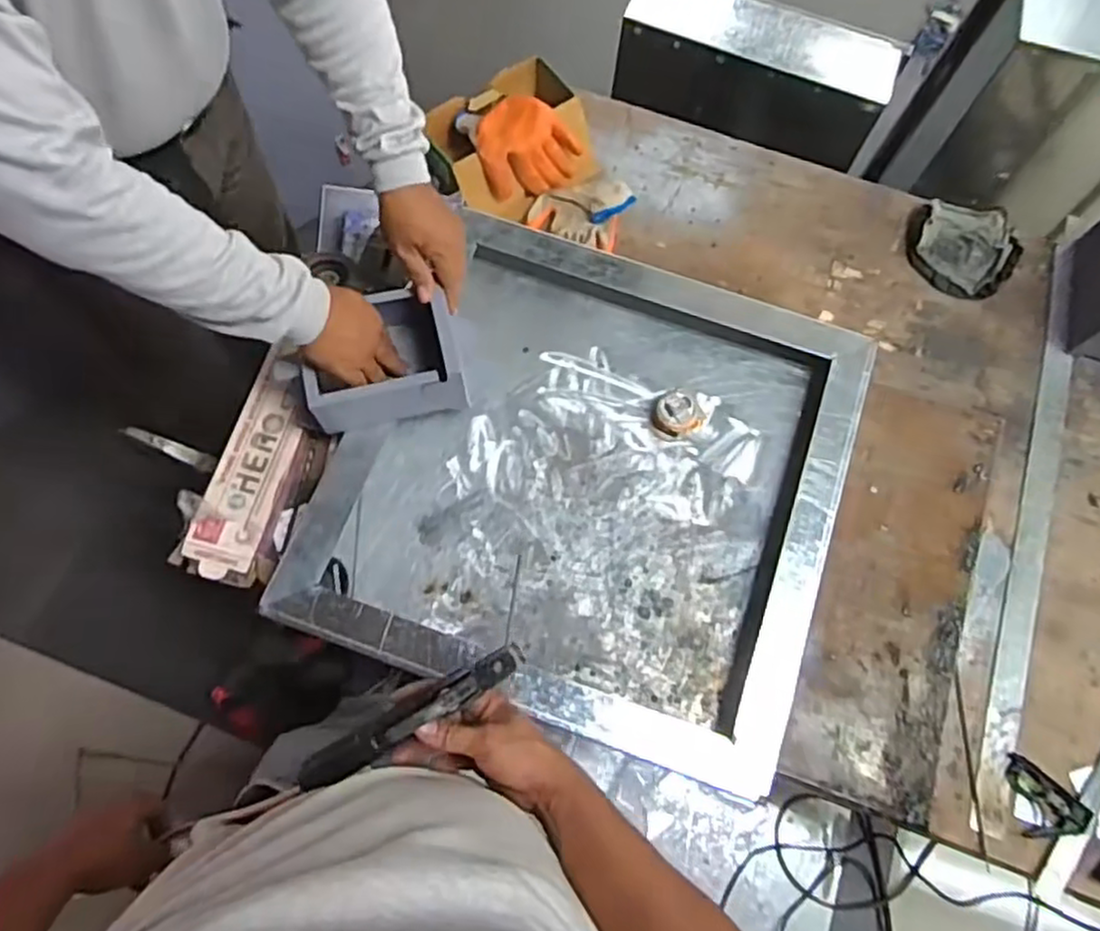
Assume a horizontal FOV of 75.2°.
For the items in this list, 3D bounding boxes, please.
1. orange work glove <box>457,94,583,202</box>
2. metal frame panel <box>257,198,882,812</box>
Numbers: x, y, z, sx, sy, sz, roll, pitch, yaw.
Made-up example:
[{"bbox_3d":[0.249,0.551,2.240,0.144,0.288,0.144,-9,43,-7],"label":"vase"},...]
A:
[{"bbox_3d":[-0.048,-0.490,1.078,0.151,0.088,0.147,-28,74,-13],"label":"orange work glove"},{"bbox_3d":[0.049,0.008,0.898,0.596,0.068,0.591,19,70,4],"label":"metal frame panel"}]

